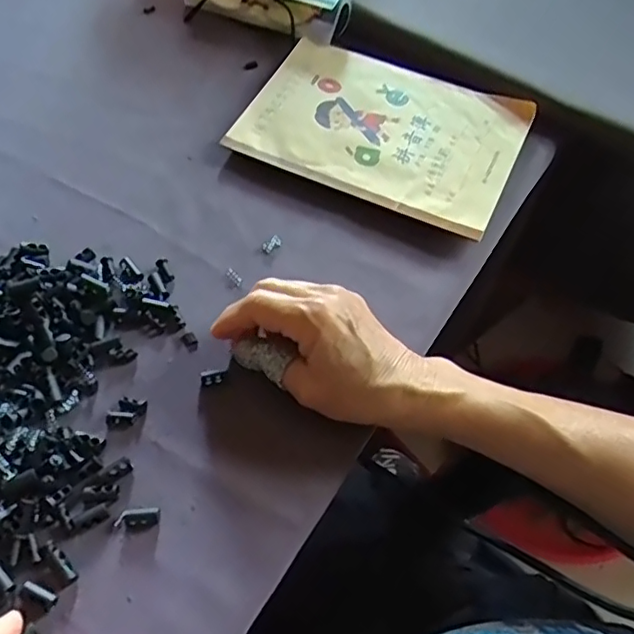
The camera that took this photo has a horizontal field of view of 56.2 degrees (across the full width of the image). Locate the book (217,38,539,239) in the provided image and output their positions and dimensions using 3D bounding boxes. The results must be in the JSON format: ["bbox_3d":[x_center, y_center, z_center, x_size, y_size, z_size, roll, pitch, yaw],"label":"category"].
[{"bbox_3d":[0.050,-0.150,0.467,0.208,0.007,0.141,23,64,12],"label":"book"}]

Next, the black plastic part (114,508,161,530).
[{"bbox_3d":[-0.098,0.110,0.324,0.024,0.005,0.010,-5,62,-3],"label":"black plastic part"}]

